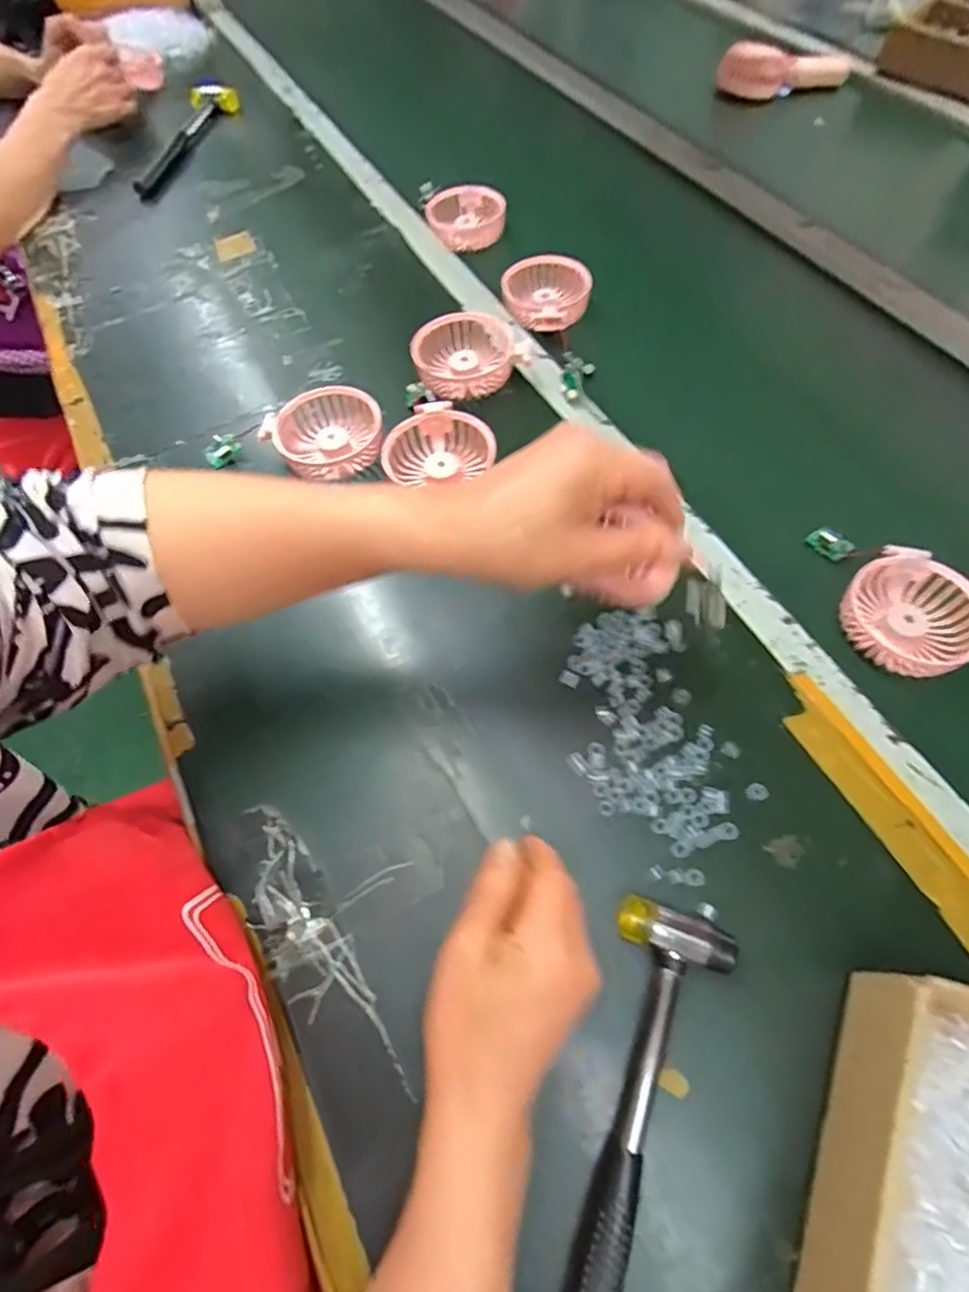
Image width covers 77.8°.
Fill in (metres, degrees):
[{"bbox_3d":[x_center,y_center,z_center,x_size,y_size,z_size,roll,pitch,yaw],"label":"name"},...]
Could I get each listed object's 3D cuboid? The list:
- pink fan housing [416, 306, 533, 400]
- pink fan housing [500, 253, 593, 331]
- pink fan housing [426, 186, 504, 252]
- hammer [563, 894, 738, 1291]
[{"bbox_3d":[-0.014,-0.271,0.571,0.104,0.042,0.087,-17,63,-7],"label":"pink fan housing"},{"bbox_3d":[0.065,-0.375,0.638,0.090,0.032,0.087,1,62,3],"label":"pink fan housing"},{"bbox_3d":[-0.023,-0.518,0.726,0.090,0.036,0.084,-17,63,-7],"label":"pink fan housing"},{"bbox_3d":[0.063,0.248,0.293,0.058,0.024,0.232,21,65,13],"label":"hammer"}]

